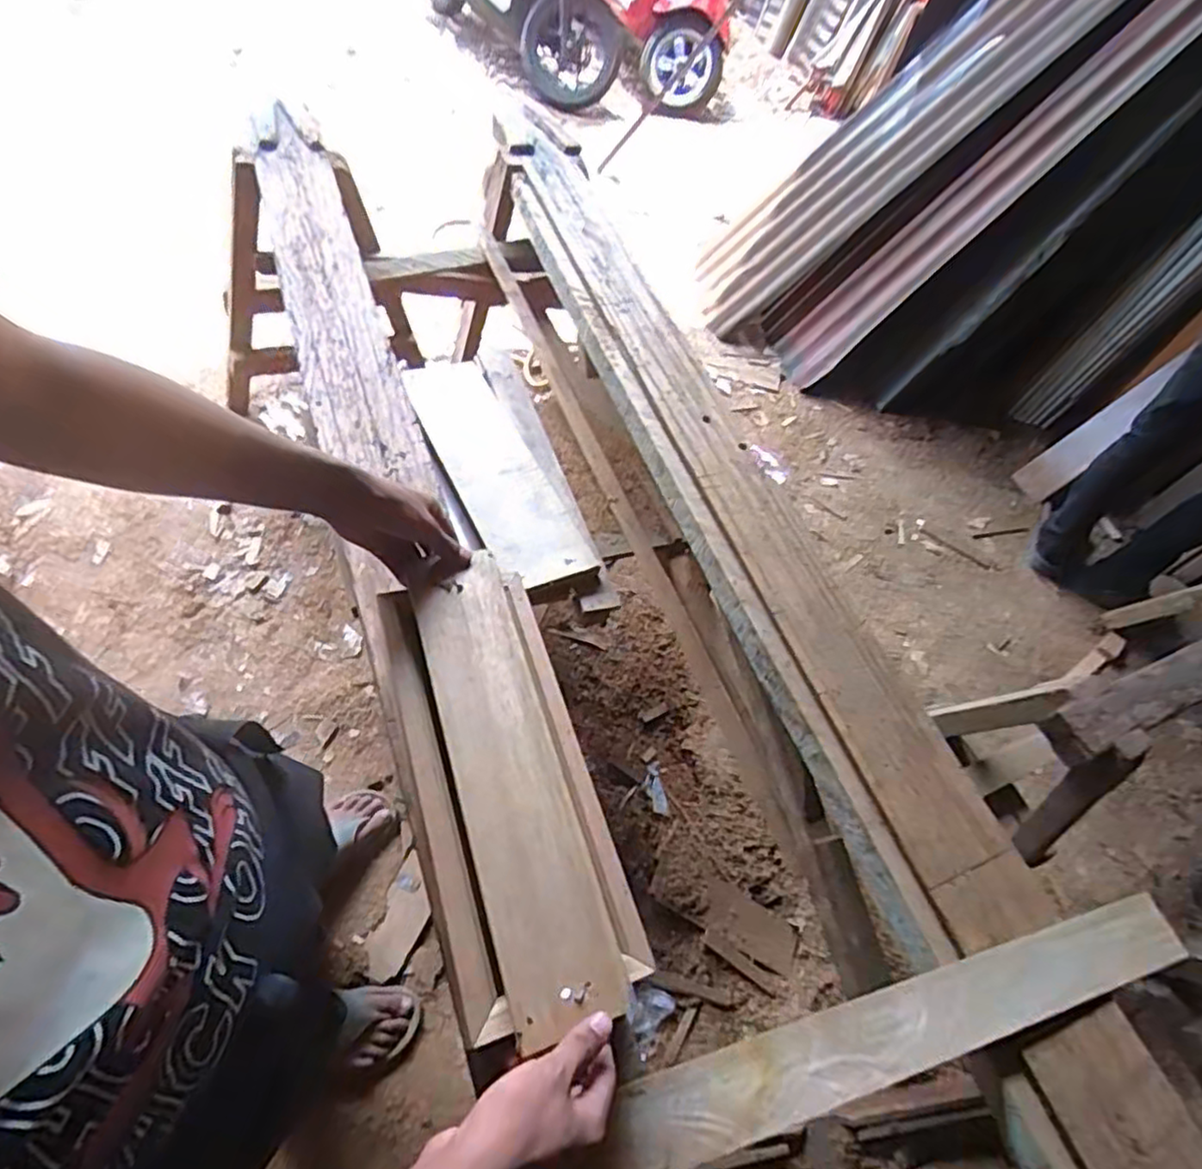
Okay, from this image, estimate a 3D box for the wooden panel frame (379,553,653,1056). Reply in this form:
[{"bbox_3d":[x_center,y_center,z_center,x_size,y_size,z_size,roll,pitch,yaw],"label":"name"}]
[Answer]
[{"bbox_3d":[-0.090,0.158,0.598,0.150,0.032,0.387,-13,60,-15],"label":"wooden panel frame"}]

